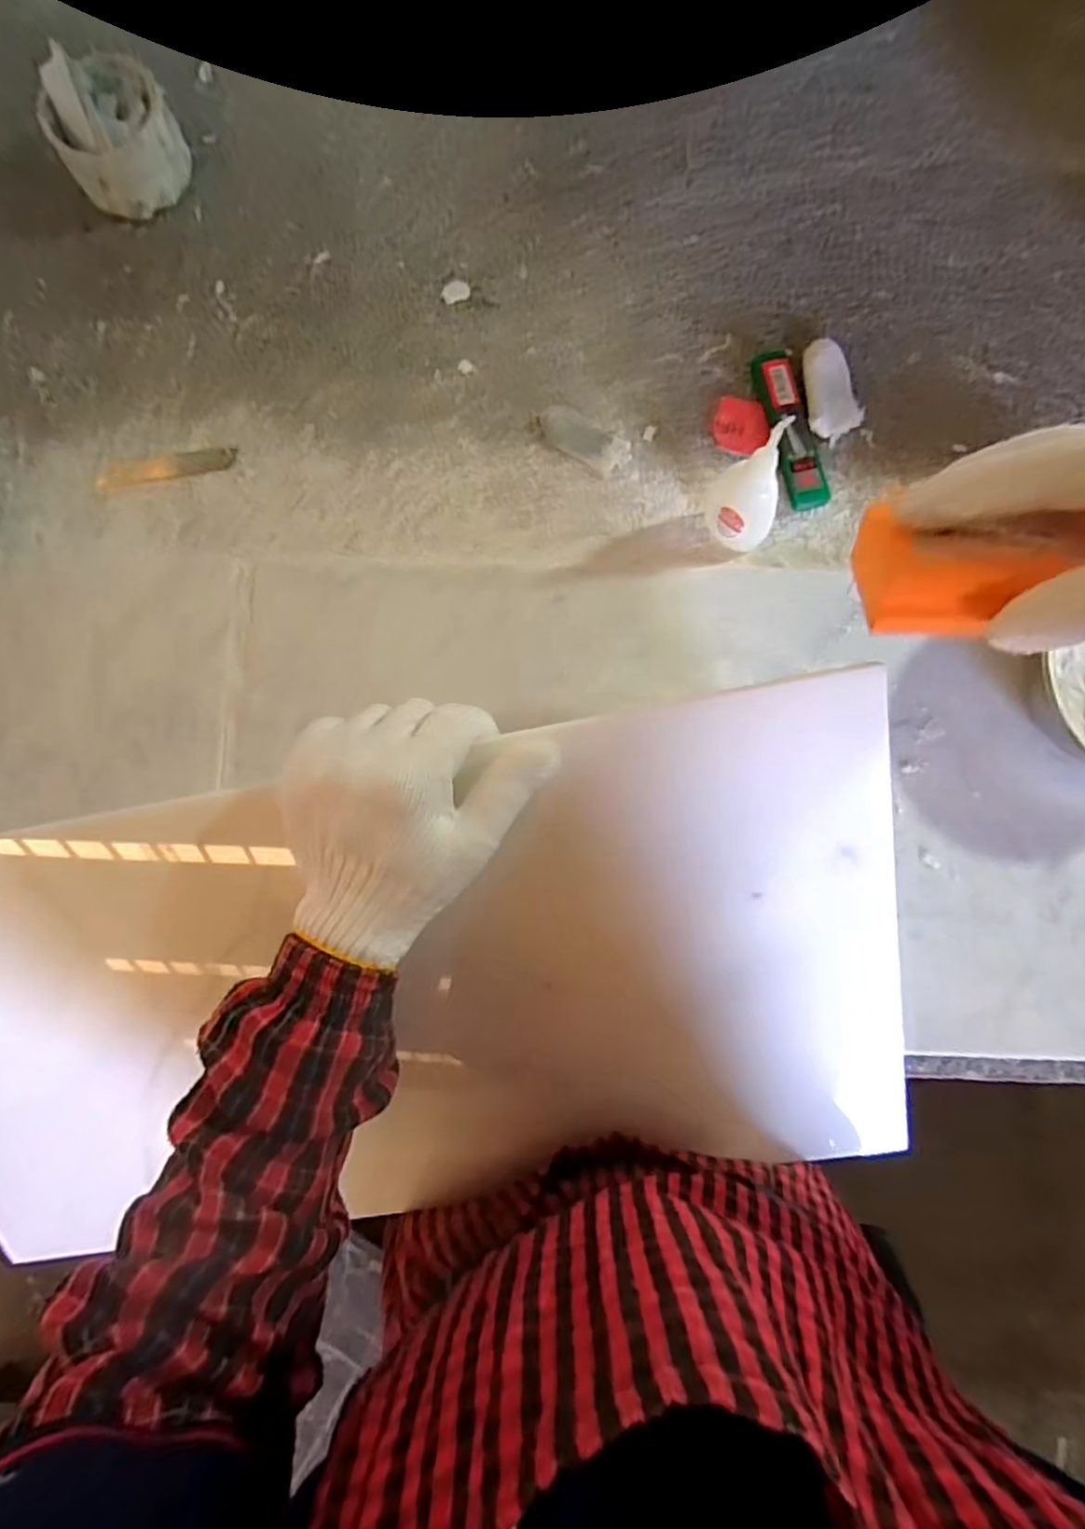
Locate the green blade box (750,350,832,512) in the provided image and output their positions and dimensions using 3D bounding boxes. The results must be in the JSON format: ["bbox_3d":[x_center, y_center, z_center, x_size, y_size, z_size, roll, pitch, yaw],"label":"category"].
[{"bbox_3d":[0.170,-0.232,0.435,0.031,0.016,0.116,-14,81,-1],"label":"green blade box"}]

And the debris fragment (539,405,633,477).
[{"bbox_3d":[0.029,-0.227,0.439,0.066,0.004,0.029,32,83,5],"label":"debris fragment"}]

